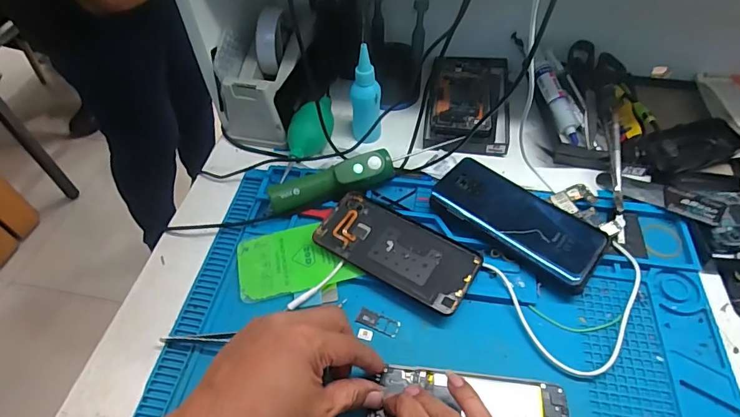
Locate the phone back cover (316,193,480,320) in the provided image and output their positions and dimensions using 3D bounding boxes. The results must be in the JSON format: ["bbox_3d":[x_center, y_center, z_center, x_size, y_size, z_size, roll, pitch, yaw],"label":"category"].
[{"bbox_3d":[0.026,0.039,0.427,0.156,0.008,0.073,27,60,20],"label":"phone back cover"}]

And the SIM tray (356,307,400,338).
[{"bbox_3d":[0.008,0.103,0.395,0.038,0.004,0.015,19,56,16],"label":"SIM tray"}]

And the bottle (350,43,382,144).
[{"bbox_3d":[-0.005,-0.126,0.502,0.033,0.114,0.029,4,53,6],"label":"bottle"}]

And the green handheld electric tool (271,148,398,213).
[{"bbox_3d":[-0.040,-0.025,0.464,0.132,0.042,0.026,-16,54,-10],"label":"green handheld electric tool"}]

